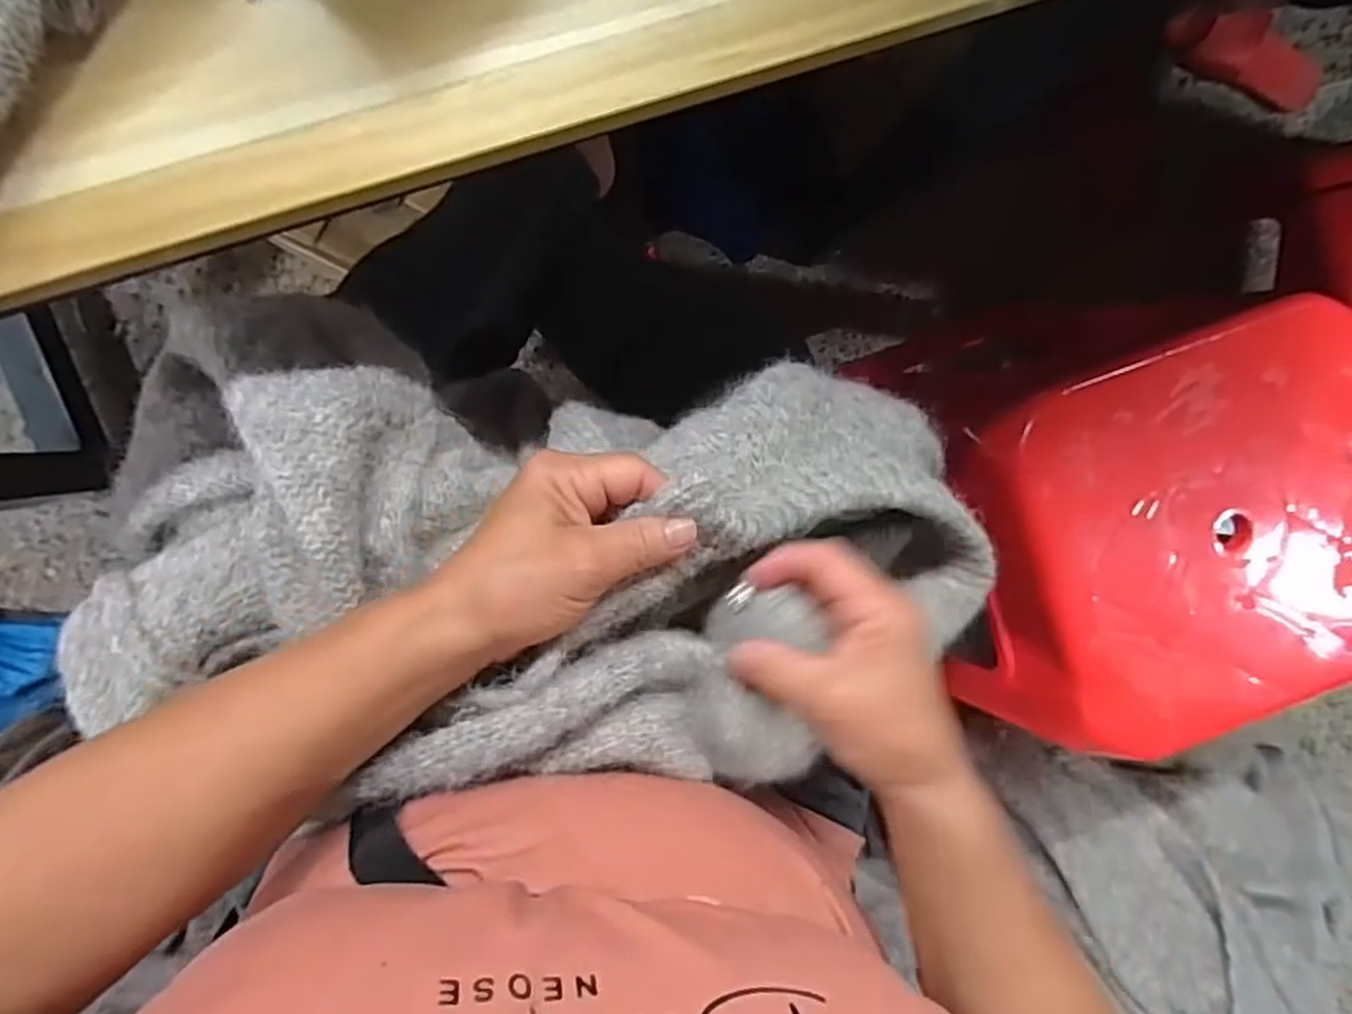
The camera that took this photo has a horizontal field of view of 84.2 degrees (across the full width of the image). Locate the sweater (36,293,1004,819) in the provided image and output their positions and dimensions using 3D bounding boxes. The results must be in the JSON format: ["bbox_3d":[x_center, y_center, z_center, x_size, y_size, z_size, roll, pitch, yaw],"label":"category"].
[{"bbox_3d":[-0.053,0.016,0.366,0.431,0.155,0.188,7,95,-6],"label":"sweater"}]

